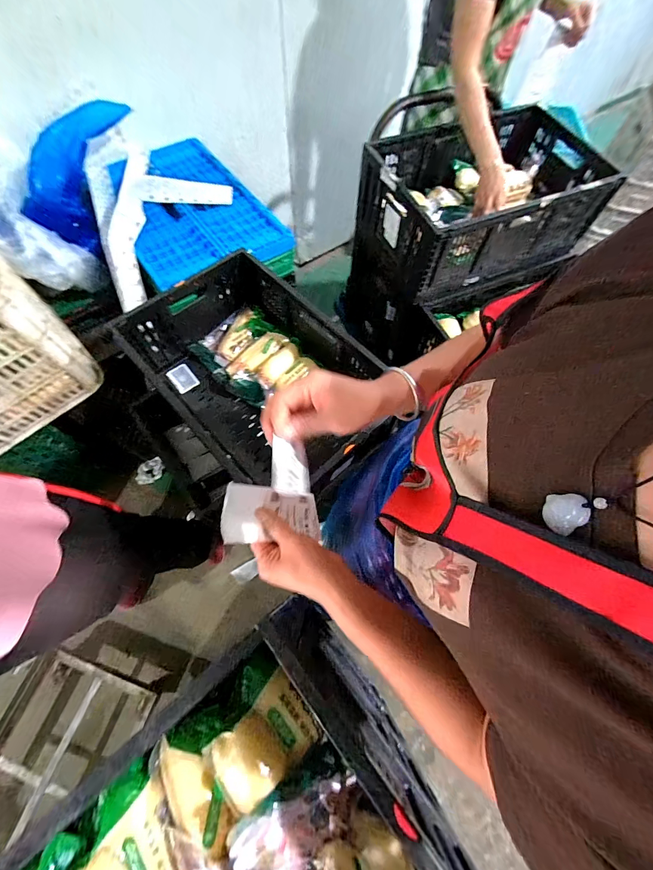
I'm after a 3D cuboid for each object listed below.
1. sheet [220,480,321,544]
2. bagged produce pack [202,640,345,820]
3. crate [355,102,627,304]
[{"bbox_3d":[-0.057,0.093,0.388,0.126,0.011,0.062,17,70,-38],"label":"sheet"},{"bbox_3d":[-0.079,0.373,0.419,0.122,0.065,0.157,-34,68,-15],"label":"bagged produce pack"},{"bbox_3d":[0.436,-0.680,1.001,0.596,0.260,0.446,-20,65,-9],"label":"crate"}]

